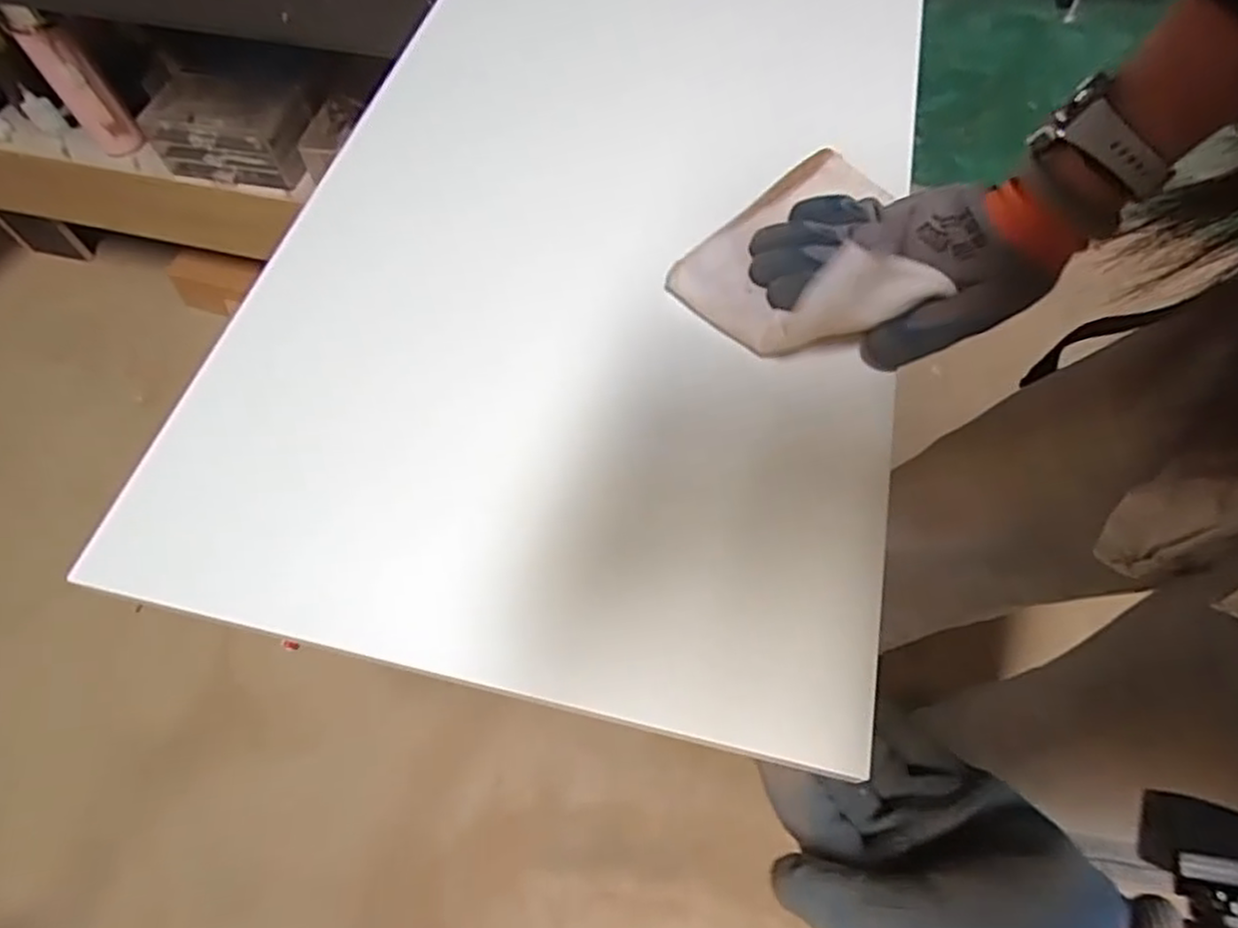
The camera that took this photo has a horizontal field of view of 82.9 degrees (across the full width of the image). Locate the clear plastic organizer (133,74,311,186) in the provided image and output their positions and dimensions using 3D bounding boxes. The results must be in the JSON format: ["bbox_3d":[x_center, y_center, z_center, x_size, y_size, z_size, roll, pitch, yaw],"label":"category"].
[{"bbox_3d":[-0.619,-0.535,1.124,0.257,0.101,0.146,11,63,8],"label":"clear plastic organizer"}]

